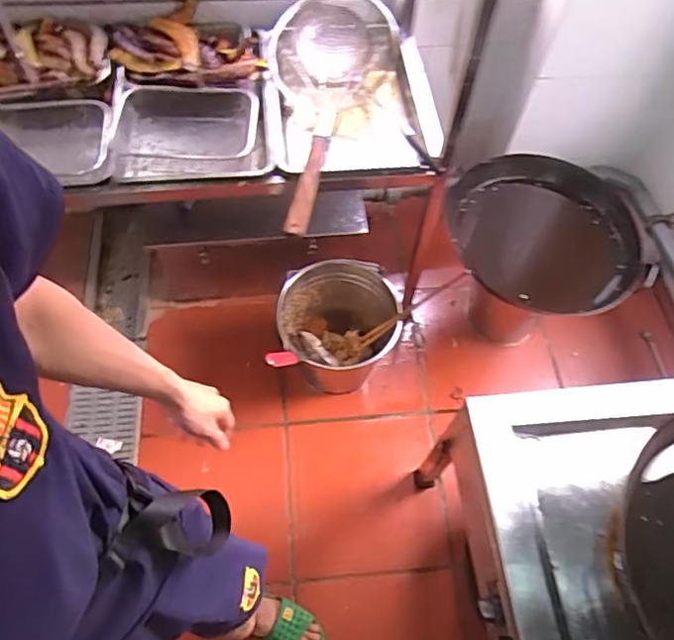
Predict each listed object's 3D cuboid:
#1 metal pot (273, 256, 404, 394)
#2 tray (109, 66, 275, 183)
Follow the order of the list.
[{"bbox_3d":[-0.006,0.041,1.589,0.342,0.296,0.296,-14,63,-10],"label":"metal pot"},{"bbox_3d":[-0.315,-0.406,1.243,0.326,0.080,0.258,-2,62,-3],"label":"tray"}]

